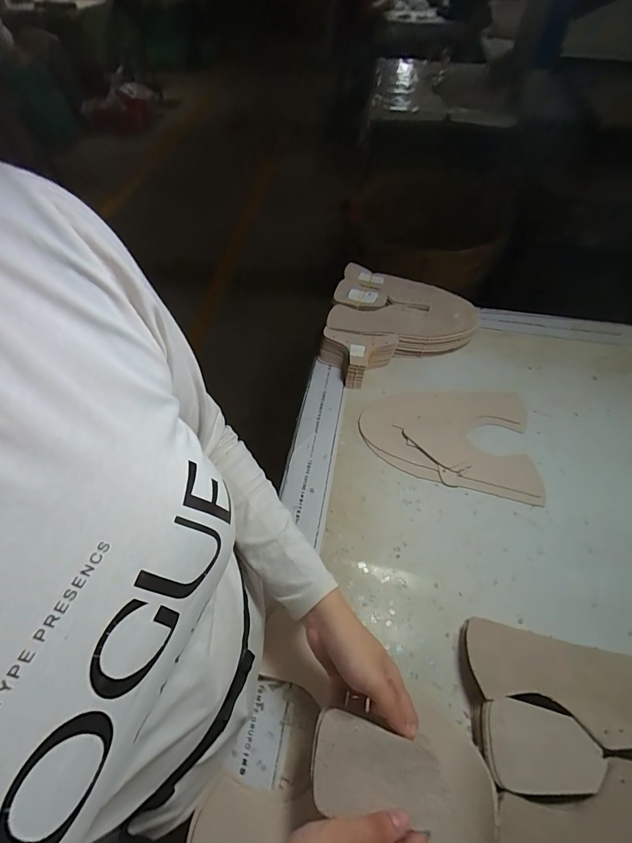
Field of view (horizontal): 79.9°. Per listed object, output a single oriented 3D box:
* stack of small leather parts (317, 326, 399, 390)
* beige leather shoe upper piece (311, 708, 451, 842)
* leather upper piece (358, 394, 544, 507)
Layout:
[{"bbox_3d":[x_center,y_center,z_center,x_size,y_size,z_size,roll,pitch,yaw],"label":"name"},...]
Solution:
[{"bbox_3d":[0.069,-0.107,0.650,0.129,0.060,0.084,9,54,6],"label":"stack of small leather parts"},{"bbox_3d":[0.048,0.275,0.295,0.104,0.004,0.061,2,62,16],"label":"beige leather shoe upper piece"},{"bbox_3d":[0.205,0.017,0.592,0.257,0.012,0.183,11,54,7],"label":"leather upper piece"}]

